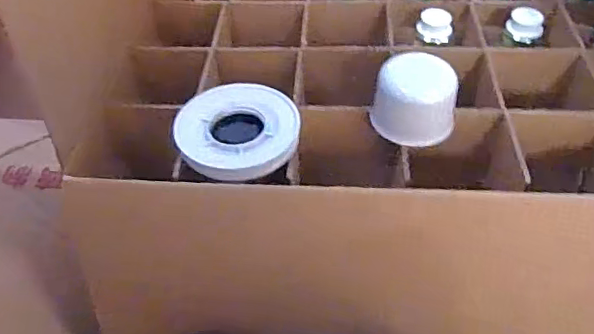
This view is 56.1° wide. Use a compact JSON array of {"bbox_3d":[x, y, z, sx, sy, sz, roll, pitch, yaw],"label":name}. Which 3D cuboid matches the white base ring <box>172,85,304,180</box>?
[{"bbox_3d":[-0.060,-0.038,0.575,0.122,0.031,0.108,0,47,0],"label":"white base ring"}]

